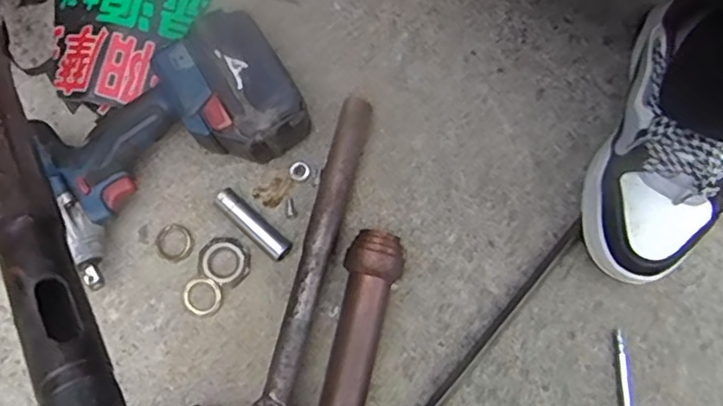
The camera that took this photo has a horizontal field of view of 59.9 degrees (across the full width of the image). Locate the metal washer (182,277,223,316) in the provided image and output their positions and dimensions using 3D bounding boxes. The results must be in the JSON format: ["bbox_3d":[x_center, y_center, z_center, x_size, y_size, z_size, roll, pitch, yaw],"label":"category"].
[{"bbox_3d":[-0.139,0.082,0.548,0.033,0.004,0.034,-1,84,6],"label":"metal washer"}]

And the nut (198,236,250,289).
[{"bbox_3d":[-0.121,0.051,0.555,0.046,0.007,0.042,40,78,8],"label":"nut"}]

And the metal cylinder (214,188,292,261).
[{"bbox_3d":[-0.096,0.020,0.557,0.079,0.018,0.022,41,78,8],"label":"metal cylinder"}]

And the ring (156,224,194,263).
[{"bbox_3d":[-0.165,0.035,0.557,0.031,0.007,0.034,0,76,-2],"label":"ring"}]

